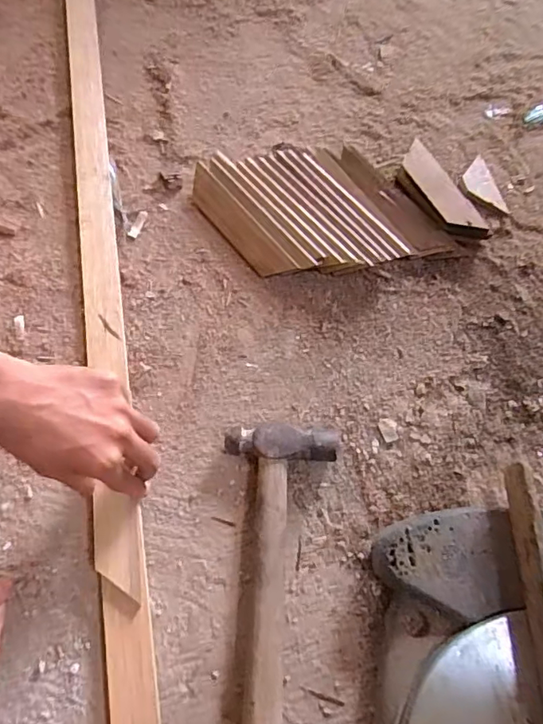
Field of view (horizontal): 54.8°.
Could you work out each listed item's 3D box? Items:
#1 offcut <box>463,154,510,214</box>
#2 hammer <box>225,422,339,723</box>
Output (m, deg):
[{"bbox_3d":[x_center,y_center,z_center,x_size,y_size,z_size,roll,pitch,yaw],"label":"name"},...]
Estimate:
[{"bbox_3d":[0.238,-0.196,0.592,0.030,0.014,0.073,-22,70,-10],"label":"offcut"},{"bbox_3d":[-0.006,0.176,0.426,0.090,0.031,0.252,8,68,2],"label":"hammer"}]

